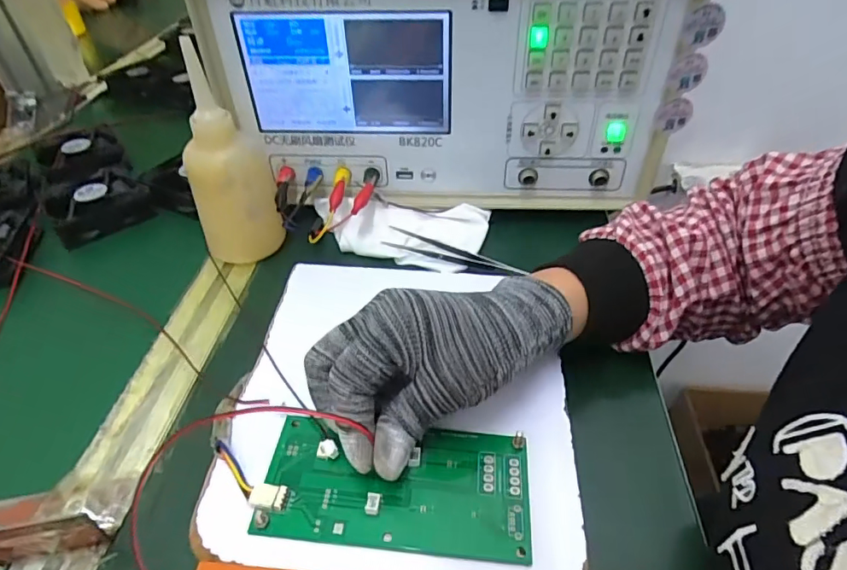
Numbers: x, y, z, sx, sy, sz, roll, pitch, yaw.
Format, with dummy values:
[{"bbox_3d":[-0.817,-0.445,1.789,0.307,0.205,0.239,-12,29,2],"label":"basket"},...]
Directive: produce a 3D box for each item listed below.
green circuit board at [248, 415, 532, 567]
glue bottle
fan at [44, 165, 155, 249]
[{"bbox_3d":[-0.014,0.102,0.257,0.134,0.006,0.065,2,43,1],"label":"green circuit board"},{"bbox_3d":[-0.154,-0.092,0.387,0.062,0.148,0.072,-19,45,-15],"label":"glue bottle"},{"bbox_3d":[-0.304,-0.079,0.467,0.079,0.025,0.082,-30,49,-25],"label":"fan"}]

